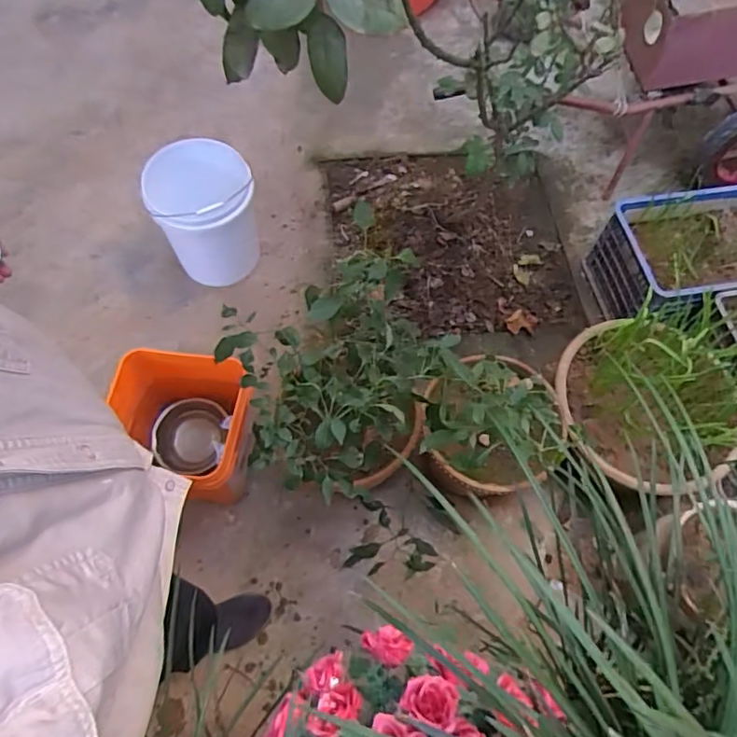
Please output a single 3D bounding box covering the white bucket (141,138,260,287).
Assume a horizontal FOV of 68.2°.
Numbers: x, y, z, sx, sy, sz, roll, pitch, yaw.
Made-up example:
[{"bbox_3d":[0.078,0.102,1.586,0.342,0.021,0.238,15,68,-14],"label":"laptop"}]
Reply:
[{"bbox_3d":[-0.500,-0.480,1.696,0.286,0.366,0.327,-25,67,-12],"label":"white bucket"}]

